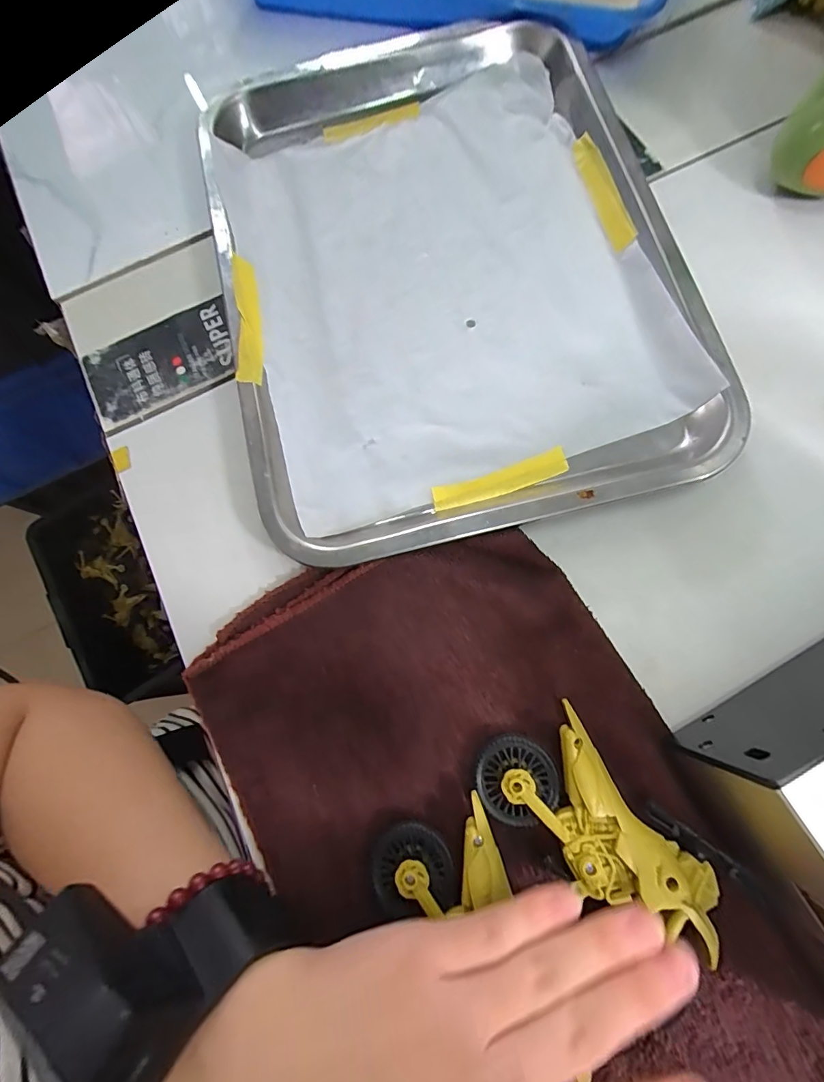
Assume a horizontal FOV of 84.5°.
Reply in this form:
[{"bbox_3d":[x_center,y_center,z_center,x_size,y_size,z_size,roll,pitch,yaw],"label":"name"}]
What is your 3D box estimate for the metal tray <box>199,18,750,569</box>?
[{"bbox_3d":[0.018,-0.171,0.279,0.258,0.027,0.342,-13,75,-2],"label":"metal tray"}]

